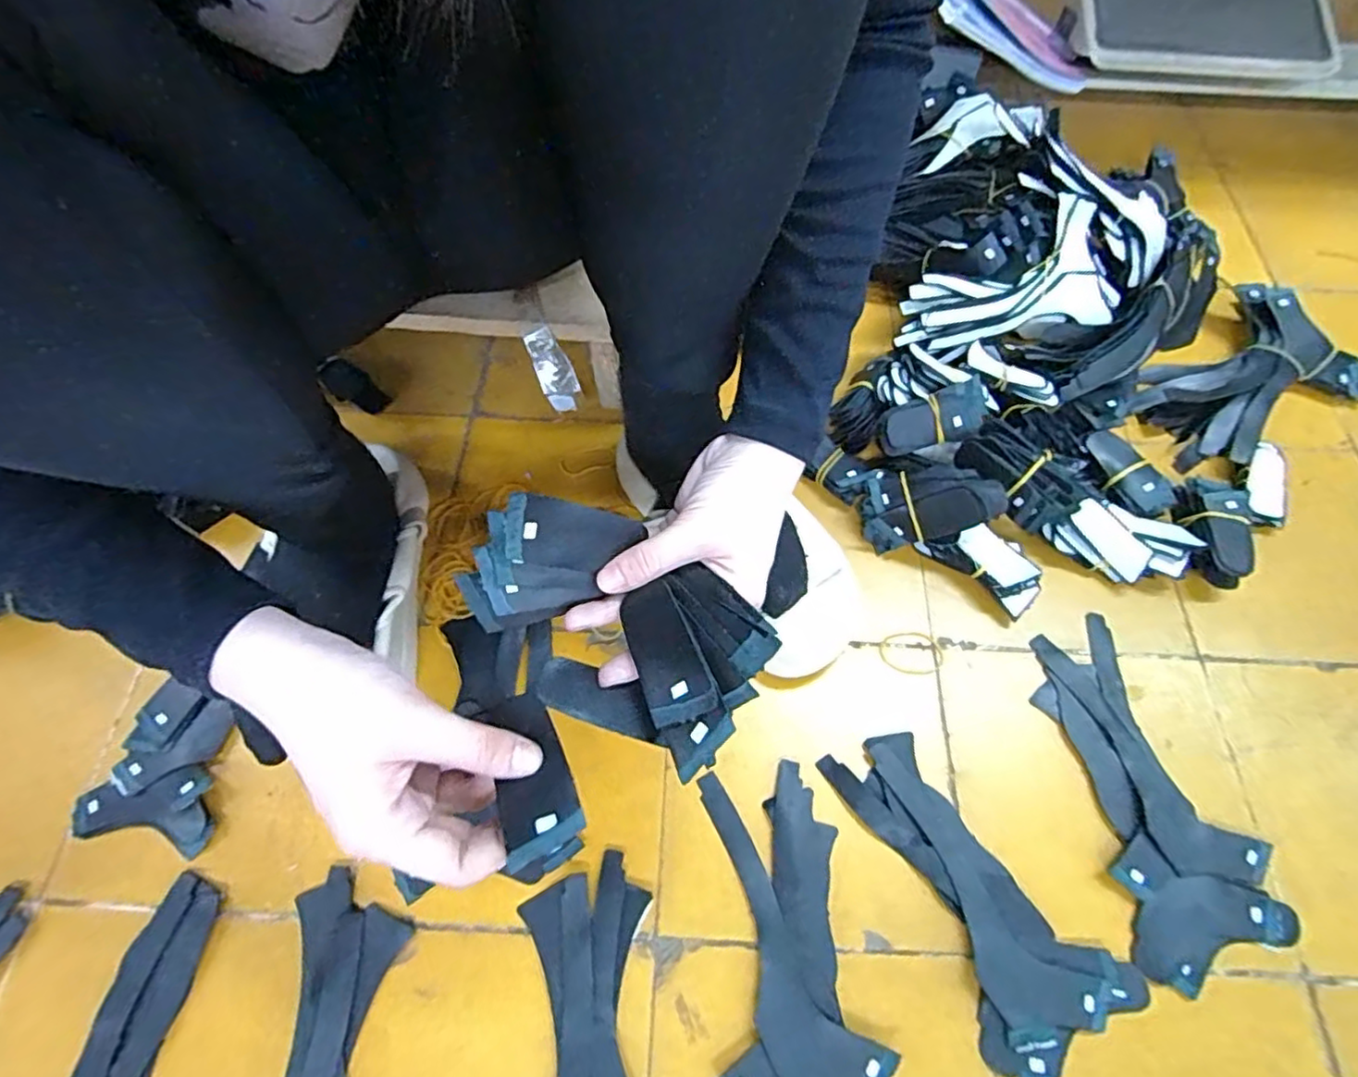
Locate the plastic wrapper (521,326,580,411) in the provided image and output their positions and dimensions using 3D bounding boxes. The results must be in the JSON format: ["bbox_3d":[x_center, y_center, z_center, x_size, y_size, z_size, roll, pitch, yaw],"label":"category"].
[{"bbox_3d":[-0.102,-0.135,0.528,0.027,0.015,0.067,-26,110,-12],"label":"plastic wrapper"}]

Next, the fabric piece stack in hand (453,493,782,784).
[{"bbox_3d":[-0.029,0.035,0.300,0.139,0.055,0.086,31,68,15],"label":"fabric piece stack in hand"}]

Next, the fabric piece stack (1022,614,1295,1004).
[{"bbox_3d":[0.316,0.168,0.452,0.101,0.009,0.219,-12,64,-6],"label":"fabric piece stack"}]

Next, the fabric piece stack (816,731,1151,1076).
[{"bbox_3d":[0.184,0.222,0.422,0.096,0.014,0.205,-31,67,-14],"label":"fabric piece stack"}]

